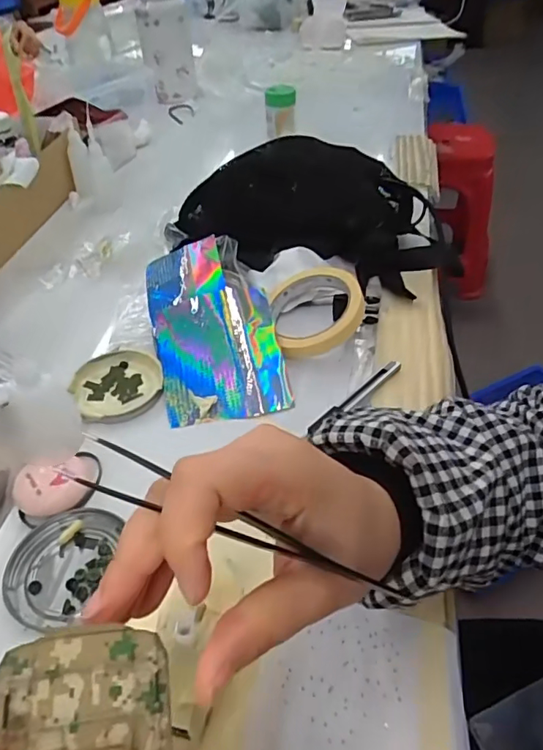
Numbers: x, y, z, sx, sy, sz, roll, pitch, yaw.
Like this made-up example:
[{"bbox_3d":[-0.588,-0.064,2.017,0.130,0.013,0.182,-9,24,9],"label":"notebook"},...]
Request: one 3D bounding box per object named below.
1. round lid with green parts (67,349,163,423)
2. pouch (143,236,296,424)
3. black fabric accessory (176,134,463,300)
[{"bbox_3d":[-0.132,0.008,0.458,0.074,0.011,0.077,-2,42,2],"label":"round lid with green parts"},{"bbox_3d":[-0.053,-0.045,0.474,0.103,0.024,0.184,-14,61,-5],"label":"pouch"},{"bbox_3d":[0.042,-0.187,0.600,0.318,0.093,0.168,8,43,12],"label":"black fabric accessory"}]

